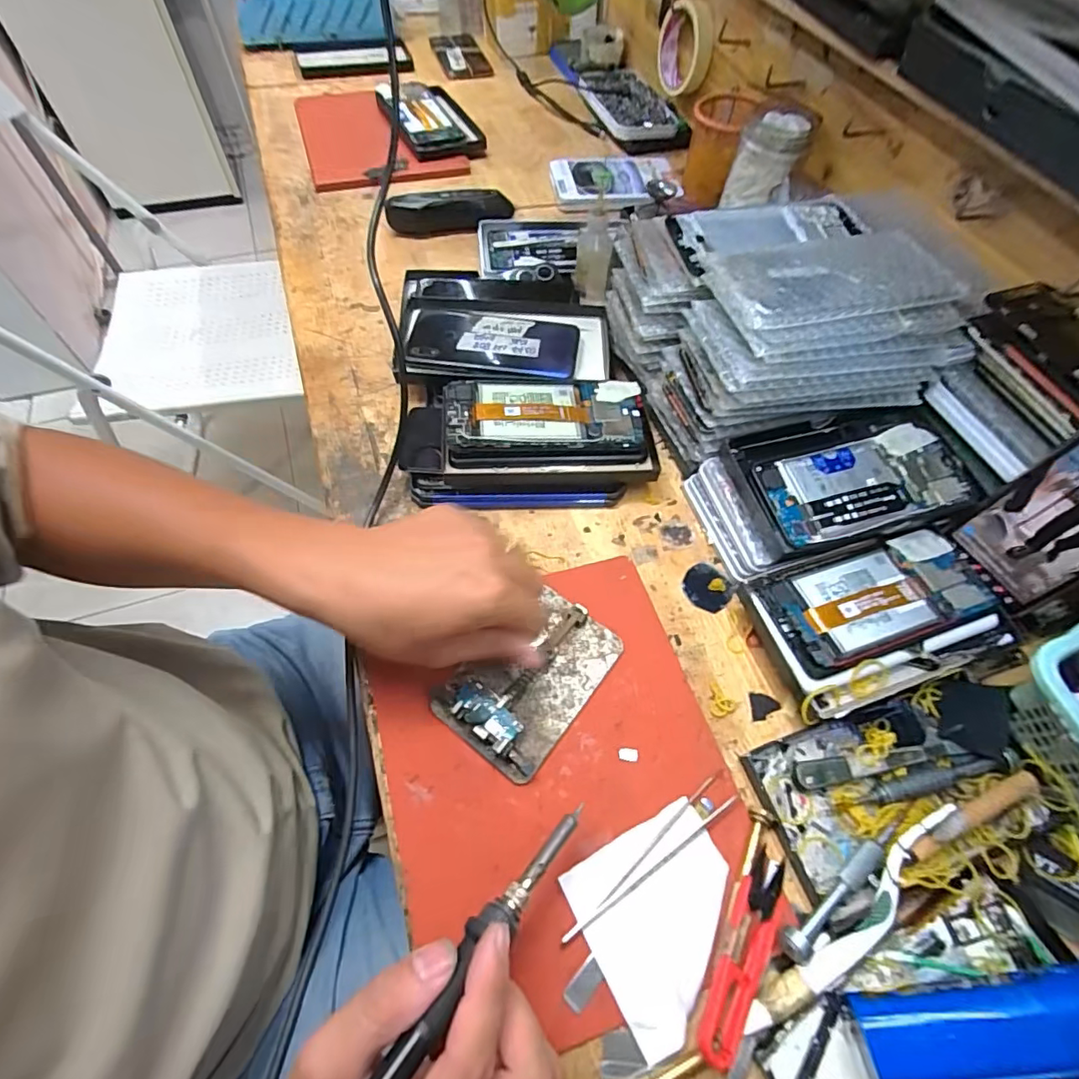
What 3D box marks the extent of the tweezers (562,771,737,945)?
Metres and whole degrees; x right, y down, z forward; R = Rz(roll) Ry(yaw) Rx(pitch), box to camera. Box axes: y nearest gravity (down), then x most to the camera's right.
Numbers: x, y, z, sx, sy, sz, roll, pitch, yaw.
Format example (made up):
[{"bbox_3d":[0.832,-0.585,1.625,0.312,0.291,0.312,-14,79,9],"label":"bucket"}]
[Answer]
[{"bbox_3d":[0.065,0.181,0.309,0.127,0.006,0.018,-31,65,-19],"label":"tweezers"}]

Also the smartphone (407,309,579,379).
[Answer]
[{"bbox_3d":[-0.043,-0.184,0.504,0.155,0.008,0.084,5,62,1],"label":"smartphone"}]

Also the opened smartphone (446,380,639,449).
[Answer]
[{"bbox_3d":[0.006,-0.106,0.450,0.163,0.012,0.071,-3,59,-4],"label":"opened smartphone"}]

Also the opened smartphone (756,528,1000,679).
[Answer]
[{"bbox_3d":[0.240,0.039,0.380,0.160,0.009,0.072,-15,60,-11],"label":"opened smartphone"}]

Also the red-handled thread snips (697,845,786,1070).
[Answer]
[{"bbox_3d":[0.109,0.217,0.284,0.027,0.022,0.098,26,62,13],"label":"red-handled thread snips"}]

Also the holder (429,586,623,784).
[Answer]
[{"bbox_3d":[-0.006,0.088,0.355,0.079,0.019,0.115,34,65,17],"label":"holder"}]

